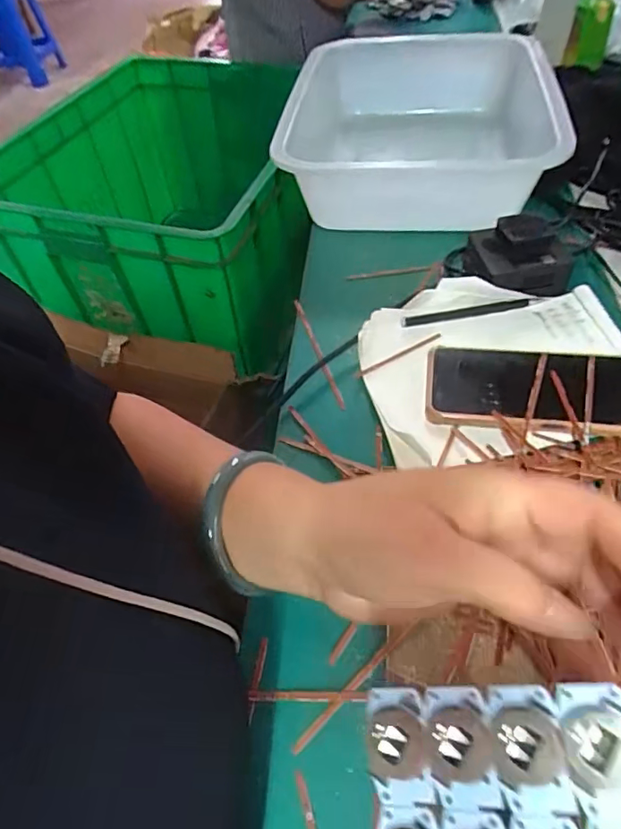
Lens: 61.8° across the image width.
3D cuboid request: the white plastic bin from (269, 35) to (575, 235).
[{"bbox_3d":[0.122,-0.332,0.639,0.321,0.126,0.352,7,52,9],"label":"white plastic bin"}]

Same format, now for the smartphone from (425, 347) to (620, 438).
[{"bbox_3d":[0.173,-0.019,0.398,0.160,0.017,0.081,7,52,10],"label":"smartphone"}]

